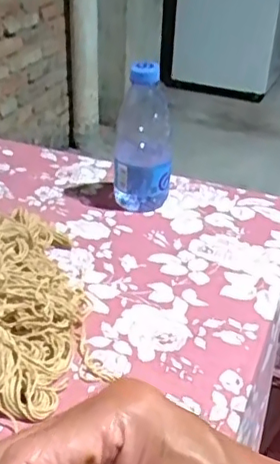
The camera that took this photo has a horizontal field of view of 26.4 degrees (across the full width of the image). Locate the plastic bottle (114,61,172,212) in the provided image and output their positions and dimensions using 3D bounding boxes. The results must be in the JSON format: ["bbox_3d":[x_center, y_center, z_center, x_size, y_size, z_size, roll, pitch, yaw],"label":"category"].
[{"bbox_3d":[0.004,-0.103,0.679,0.062,0.159,0.055,-1,33,-6],"label":"plastic bottle"}]

